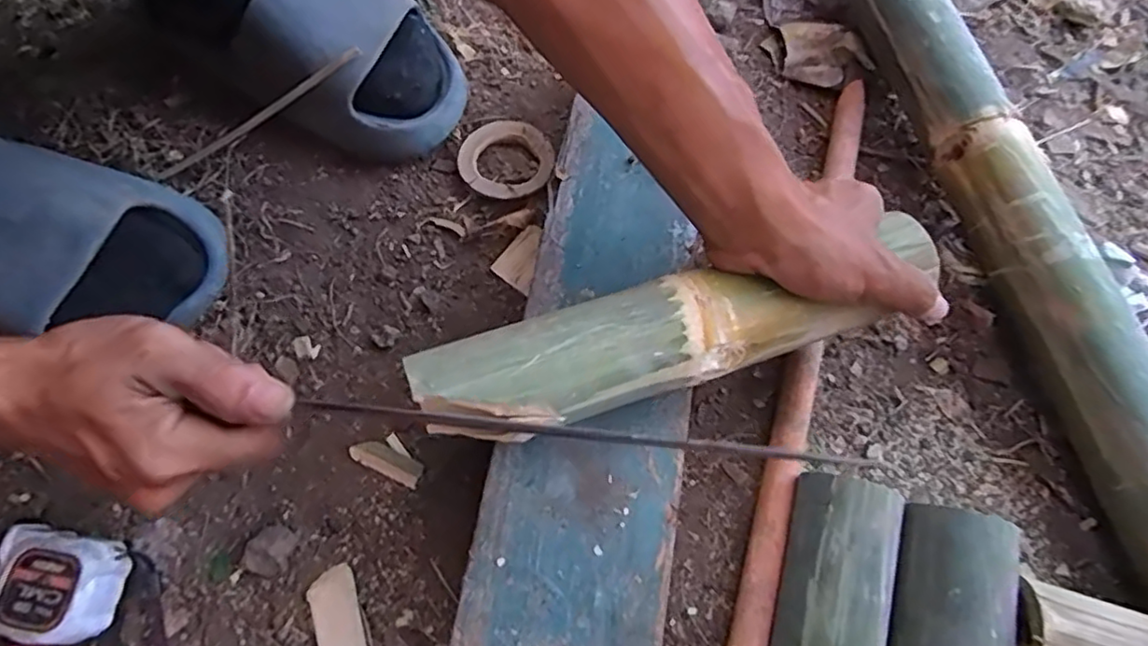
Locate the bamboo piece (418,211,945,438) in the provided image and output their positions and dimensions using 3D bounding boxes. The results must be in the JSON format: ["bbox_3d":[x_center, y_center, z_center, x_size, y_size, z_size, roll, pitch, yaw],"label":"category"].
[{"bbox_3d":[0.062,0.007,0.357,0.293,0.055,0.055,-14,71,-11],"label":"bamboo piece"}]

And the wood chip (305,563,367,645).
[{"bbox_3d":[-0.143,0.178,0.384,0.027,0.005,0.056,-21,72,-10],"label":"wood chip"}]

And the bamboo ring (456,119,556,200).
[{"bbox_3d":[-0.051,-0.121,0.479,0.070,0.014,0.064,1,70,-2],"label":"bamboo ring"}]

